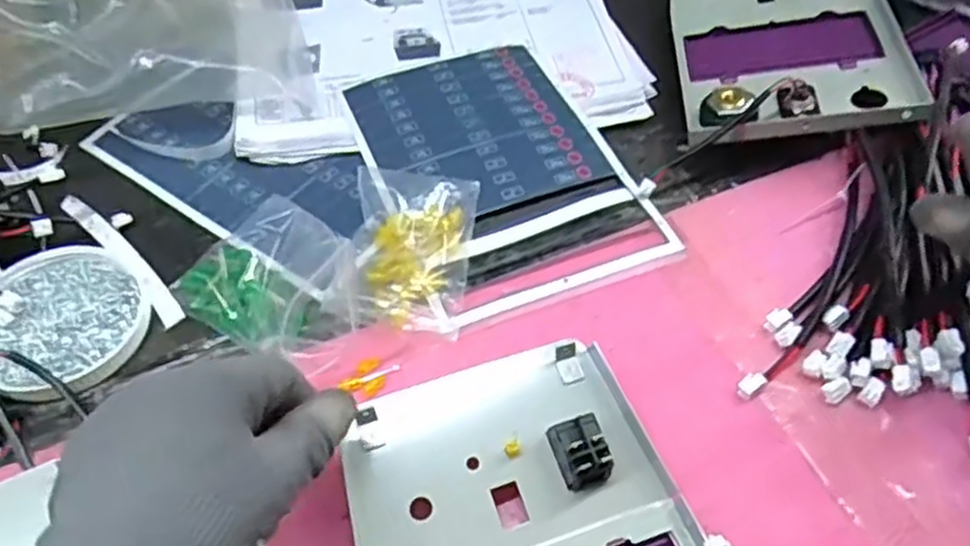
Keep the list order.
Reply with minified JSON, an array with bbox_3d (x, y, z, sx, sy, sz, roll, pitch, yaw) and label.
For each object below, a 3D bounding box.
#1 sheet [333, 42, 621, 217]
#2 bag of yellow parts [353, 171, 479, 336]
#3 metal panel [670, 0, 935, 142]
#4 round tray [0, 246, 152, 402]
[{"bbox_3d":[-0.008,-0.104,0.535,0.150,0.010,0.152,-20,55,-14],"label":"sheet"},{"bbox_3d":[-0.045,-0.020,0.462,0.073,0.015,0.122,4,53,4],"label":"bag of yellow parts"},{"bbox_3d":[0.215,-0.182,0.560,0.144,0.045,0.235,2,53,3],"label":"metal panel"},{"bbox_3d":[-0.244,0.025,0.436,0.095,0.012,0.093,-1,53,1],"label":"round tray"}]

